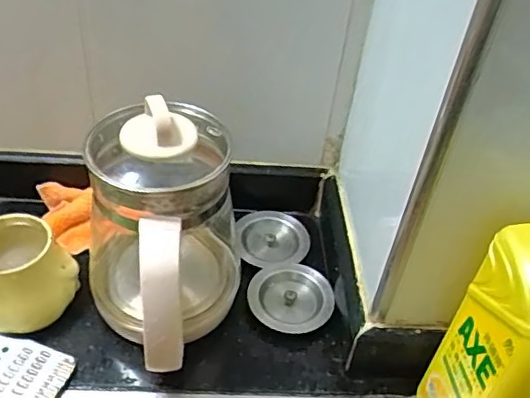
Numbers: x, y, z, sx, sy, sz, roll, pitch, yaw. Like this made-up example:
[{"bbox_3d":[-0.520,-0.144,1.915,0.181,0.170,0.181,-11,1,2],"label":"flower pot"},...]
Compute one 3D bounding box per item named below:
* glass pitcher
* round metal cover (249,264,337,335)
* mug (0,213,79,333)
[{"bbox_3d":[-0.089,0.041,0.479,0.129,0.207,0.165,4,42,-3],"label":"glass pitcher"},{"bbox_3d":[0.026,0.100,0.563,0.082,0.024,0.078,4,42,-3],"label":"round metal cover"},{"bbox_3d":[-0.229,0.065,0.509,0.102,0.079,0.079,8,42,2],"label":"mug"}]

